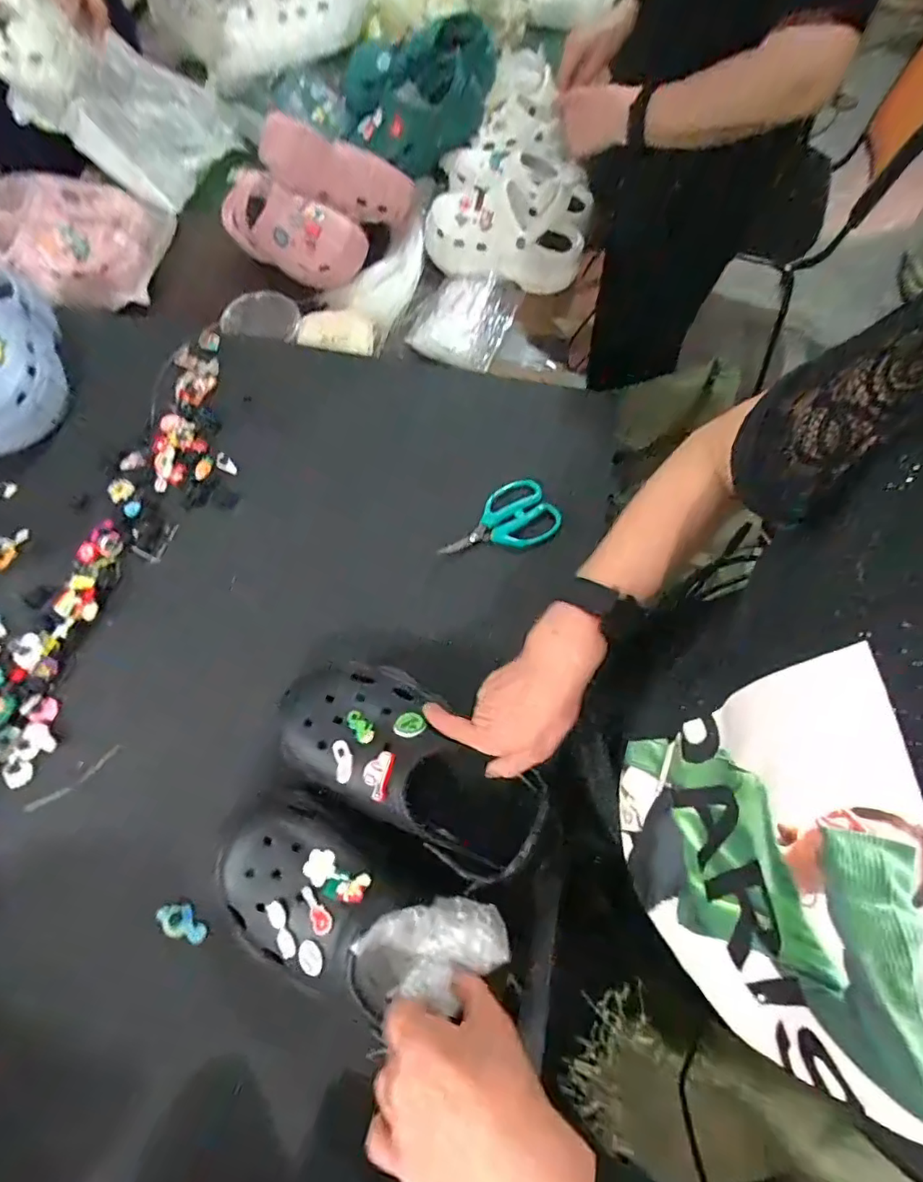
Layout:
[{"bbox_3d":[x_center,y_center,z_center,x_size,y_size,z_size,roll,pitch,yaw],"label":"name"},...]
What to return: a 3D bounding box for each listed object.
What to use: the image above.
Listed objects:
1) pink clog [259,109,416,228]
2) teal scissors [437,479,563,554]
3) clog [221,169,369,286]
[{"bbox_3d":[-0.216,-0.751,0.978,0.272,0.104,0.086,10,64,-21],"label":"pink clog"},{"bbox_3d":[0.044,-0.077,0.637,0.143,0.015,0.082,-25,68,-11],"label":"teal scissors"},{"bbox_3d":[-0.305,-0.644,0.945,0.258,0.125,0.101,30,69,13],"label":"clog"}]

